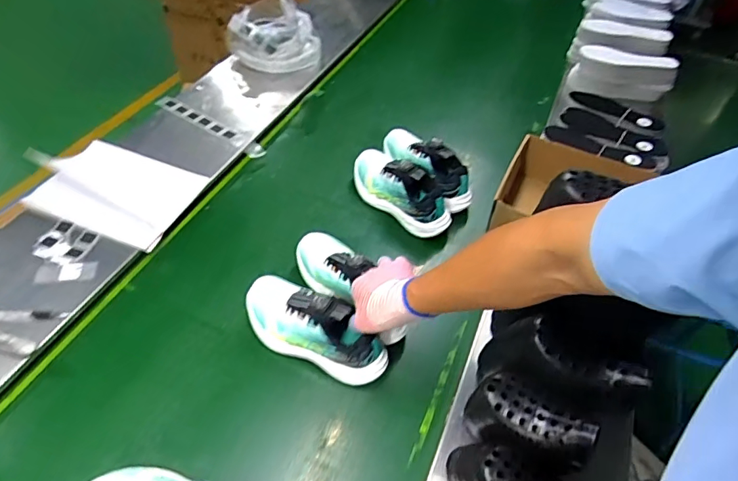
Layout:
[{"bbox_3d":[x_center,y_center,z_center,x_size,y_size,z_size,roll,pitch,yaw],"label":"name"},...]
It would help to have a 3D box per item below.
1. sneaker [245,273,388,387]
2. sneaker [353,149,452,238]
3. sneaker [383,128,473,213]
[{"bbox_3d":[-0.083,0.121,0.700,0.227,0.106,0.084,25,52,19],"label":"sneaker"},{"bbox_3d":[0.059,-0.104,0.924,0.083,0.121,0.235,-34,60,-29],"label":"sneaker"},{"bbox_3d":[0.108,-0.152,0.958,0.079,0.100,0.233,-26,55,-24],"label":"sneaker"}]

